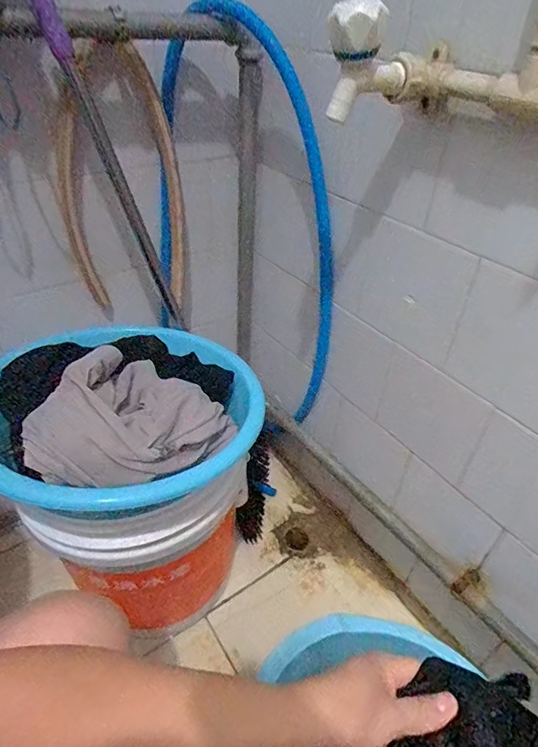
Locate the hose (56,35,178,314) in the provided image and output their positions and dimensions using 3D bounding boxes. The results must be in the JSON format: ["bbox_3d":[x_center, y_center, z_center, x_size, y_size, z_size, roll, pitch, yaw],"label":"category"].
[{"bbox_3d":[-0.206,-0.249,0.632,0.171,0.342,0.059,-12,41,-17],"label":"hose"}]

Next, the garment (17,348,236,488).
[{"bbox_3d":[-0.151,0.043,0.469,0.158,0.087,0.195,32,48,32],"label":"garment"}]

